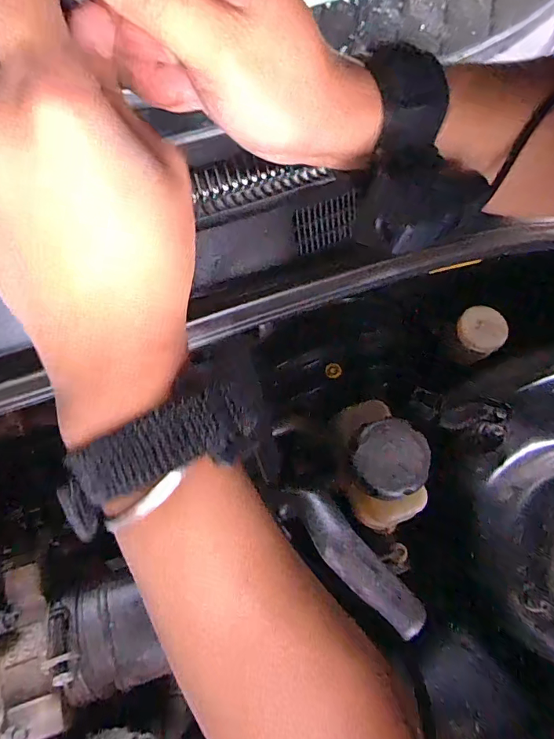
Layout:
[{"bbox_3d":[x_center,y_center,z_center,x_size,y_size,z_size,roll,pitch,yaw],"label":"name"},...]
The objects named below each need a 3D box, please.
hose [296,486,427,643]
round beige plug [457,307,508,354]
[{"bbox_3d":[0.054,0.136,0.324,0.031,0.033,0.112,-38,75,-15],"label":"hose"},{"bbox_3d":[0.207,-0.041,0.453,0.043,0.015,0.047,1,69,-2],"label":"round beige plug"}]

